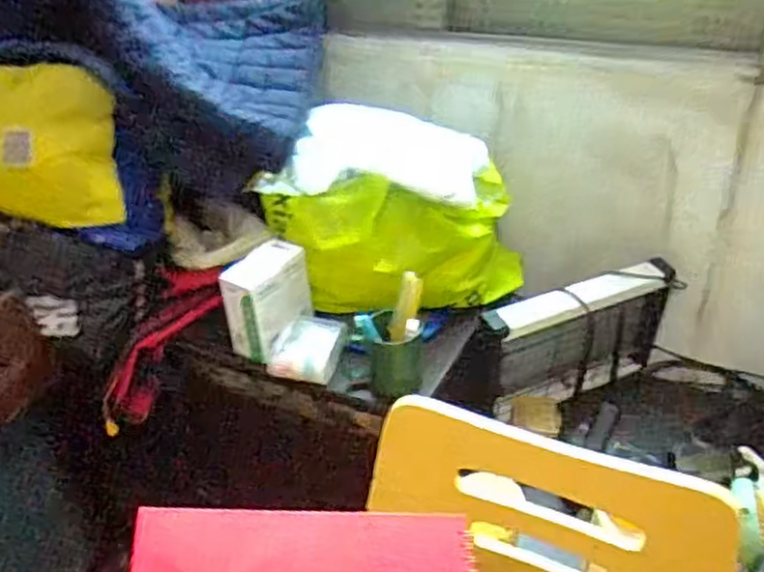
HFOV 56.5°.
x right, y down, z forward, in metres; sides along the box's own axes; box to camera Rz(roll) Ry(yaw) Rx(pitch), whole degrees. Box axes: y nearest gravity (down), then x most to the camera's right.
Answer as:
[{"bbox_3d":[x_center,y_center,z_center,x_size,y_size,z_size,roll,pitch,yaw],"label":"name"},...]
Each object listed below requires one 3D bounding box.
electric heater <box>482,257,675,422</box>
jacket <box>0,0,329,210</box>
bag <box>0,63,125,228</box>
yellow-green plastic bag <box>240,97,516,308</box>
[{"bbox_3d":[0.338,0.087,1.213,0.366,0.208,0.075,-18,36,-20],"label":"electric heater"},{"bbox_3d":[-0.352,-0.398,1.211,0.479,0.326,0.370,1,34,7],"label":"jacket"},{"bbox_3d":[-0.550,-0.216,1.088,0.293,0.237,0.081,3,22,-2],"label":"bag"},{"bbox_3d":[0.011,-0.108,1.151,0.382,0.255,0.272,9,36,18],"label":"yellow-green plastic bag"}]

